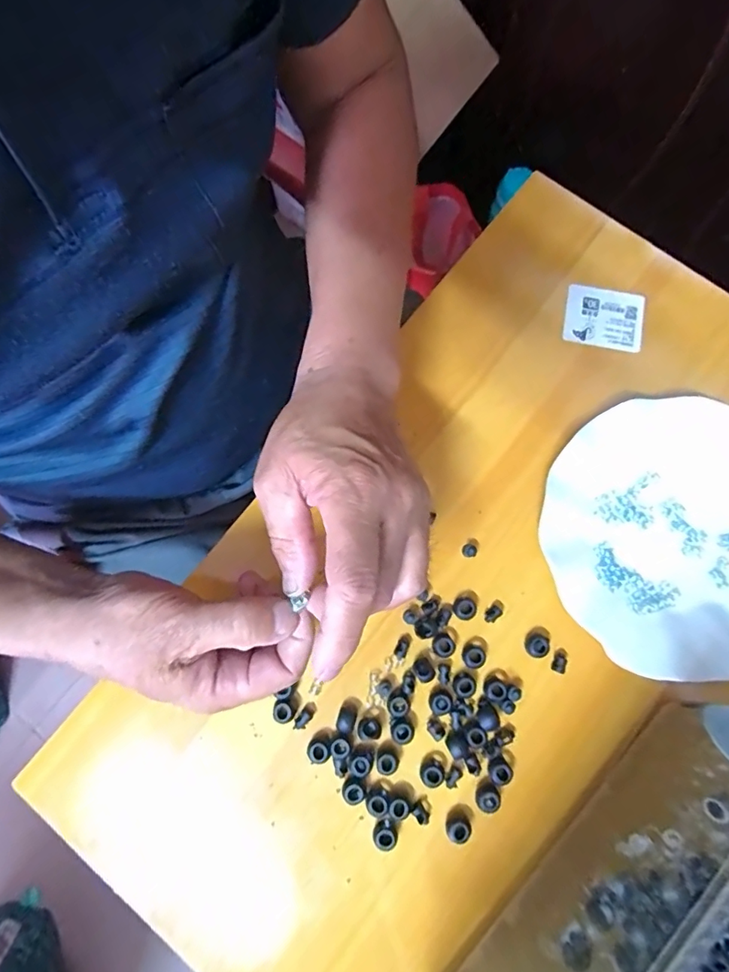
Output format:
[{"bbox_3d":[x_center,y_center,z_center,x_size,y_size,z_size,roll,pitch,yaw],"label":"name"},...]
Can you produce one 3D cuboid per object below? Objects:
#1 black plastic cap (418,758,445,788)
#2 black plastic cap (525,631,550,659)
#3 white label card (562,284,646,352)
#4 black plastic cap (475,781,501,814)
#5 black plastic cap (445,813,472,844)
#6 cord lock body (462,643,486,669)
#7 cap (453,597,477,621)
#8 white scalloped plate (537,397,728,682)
[{"bbox_3d":[0.043,0.183,0.307,0.013,0.011,0.015,42,82,7],"label":"black plastic cap"},{"bbox_3d":[0.116,0.106,0.322,0.016,0.009,0.016,0,79,0],"label":"black plastic cap"},{"bbox_3d":[0.188,-0.131,0.378,0.061,0.004,0.047,9,83,1],"label":"white label card"},{"bbox_3d":[0.078,0.198,0.305,0.014,0.007,0.016,4,79,1],"label":"black plastic cap"},{"bbox_3d":[0.058,0.214,0.300,0.014,0.010,0.013,0,79,0],"label":"black plastic cap"},{"bbox_3d":[0.074,0.114,0.323,0.014,0.009,0.015,0,79,0],"label":"cord lock body"},{"bbox_3d":[0.068,0.084,0.328,0.015,0.006,0.015,0,79,0],"label":"cap"},{"bbox_3d":[0.211,0.032,0.327,0.175,0.021,0.176,0,79,0],"label":"white scalloped plate"}]

